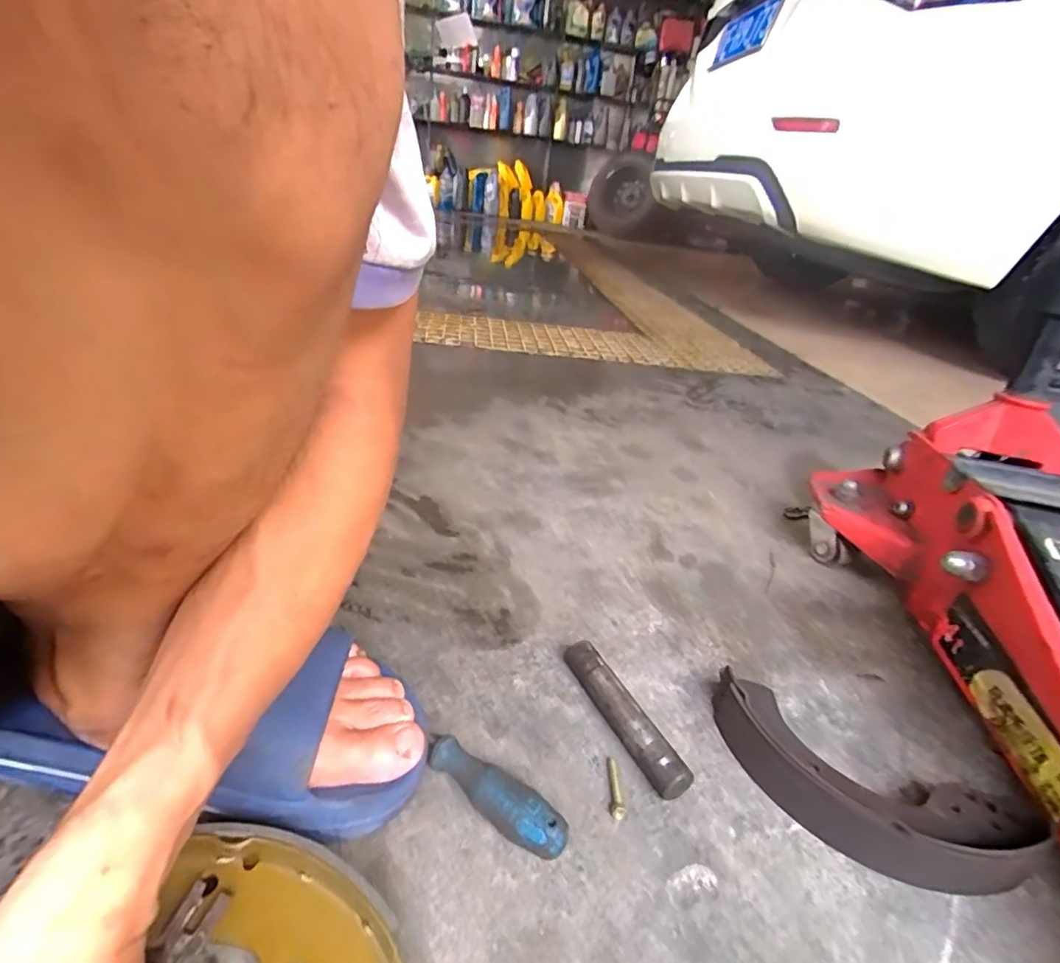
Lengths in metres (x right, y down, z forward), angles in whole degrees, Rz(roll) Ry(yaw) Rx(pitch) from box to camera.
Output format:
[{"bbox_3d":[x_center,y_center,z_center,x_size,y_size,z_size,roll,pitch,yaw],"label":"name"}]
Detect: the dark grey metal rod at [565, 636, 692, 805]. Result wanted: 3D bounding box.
[{"bbox_3d":[0.066,0.169,0.403,0.019,0.024,0.129,-8,32,-28],"label":"dark grey metal rod"}]

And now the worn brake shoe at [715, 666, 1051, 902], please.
[{"bbox_3d":[0.220,0.201,0.366,0.198,0.044,0.086,19,30,19],"label":"worn brake shoe"}]

